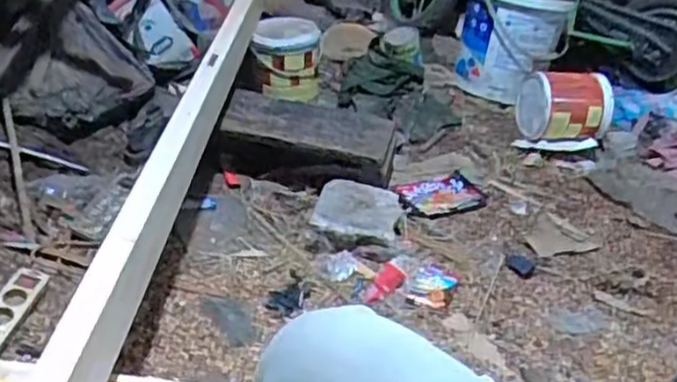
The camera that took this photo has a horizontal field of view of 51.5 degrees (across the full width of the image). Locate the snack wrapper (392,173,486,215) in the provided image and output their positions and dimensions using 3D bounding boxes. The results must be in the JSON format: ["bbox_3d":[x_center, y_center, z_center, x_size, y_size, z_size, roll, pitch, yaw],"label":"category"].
[{"bbox_3d":[0.233,0.004,1.599,0.210,0.034,0.127,-13,39,-26],"label":"snack wrapper"}]

